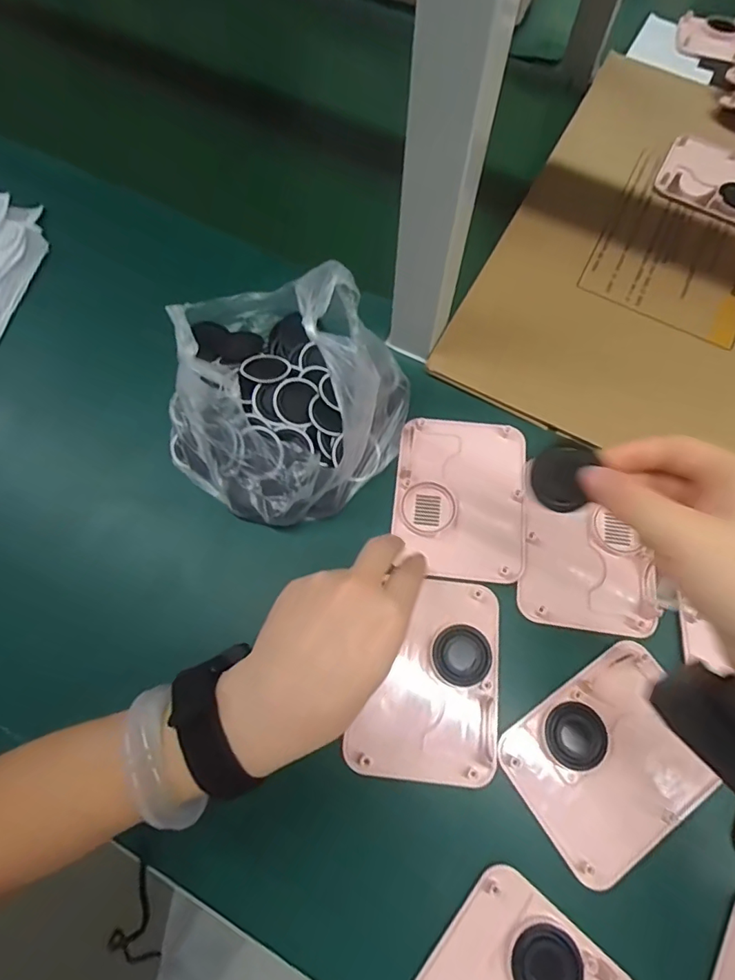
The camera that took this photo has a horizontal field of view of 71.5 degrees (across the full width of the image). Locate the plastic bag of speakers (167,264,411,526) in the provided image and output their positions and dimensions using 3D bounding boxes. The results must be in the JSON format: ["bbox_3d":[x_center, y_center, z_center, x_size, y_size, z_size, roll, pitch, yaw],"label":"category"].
[{"bbox_3d":[-0.075,-0.083,0.359,0.192,0.112,0.154,34,71,12],"label":"plastic bag of speakers"}]

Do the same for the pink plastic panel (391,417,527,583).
[{"bbox_3d":[0.071,0.005,0.384,0.096,0.013,0.123,8,68,1],"label":"pink plastic panel"}]

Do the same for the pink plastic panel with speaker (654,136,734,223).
[{"bbox_3d":[0.359,-0.309,0.509,0.125,0.013,0.094,27,69,9],"label":"pink plastic panel with speaker"}]

